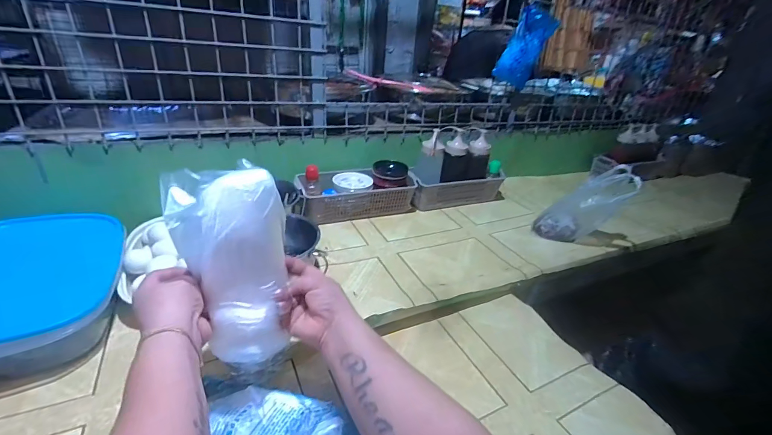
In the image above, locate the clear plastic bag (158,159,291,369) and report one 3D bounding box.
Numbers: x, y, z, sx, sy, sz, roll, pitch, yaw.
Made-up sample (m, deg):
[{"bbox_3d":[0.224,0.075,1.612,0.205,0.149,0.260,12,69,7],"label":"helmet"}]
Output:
[{"bbox_3d":[-0.182,0.068,0.434,0.131,0.257,0.060,-7,14,-5],"label":"clear plastic bag"}]

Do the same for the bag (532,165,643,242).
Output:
[{"bbox_3d":[0.481,-0.027,0.849,0.108,0.237,0.097,44,31,-2],"label":"bag"}]

